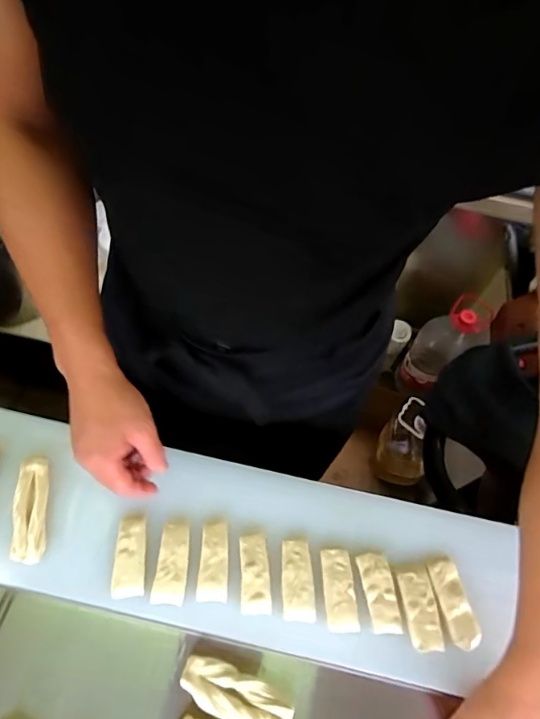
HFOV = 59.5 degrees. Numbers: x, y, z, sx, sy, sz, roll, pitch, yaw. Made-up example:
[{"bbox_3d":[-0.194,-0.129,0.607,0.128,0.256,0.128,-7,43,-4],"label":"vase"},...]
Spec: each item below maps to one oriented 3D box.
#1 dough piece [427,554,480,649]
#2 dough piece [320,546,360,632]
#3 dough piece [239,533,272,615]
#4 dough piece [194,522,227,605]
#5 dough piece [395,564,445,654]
[{"bbox_3d":[0.197,0.262,0.510,0.032,0.013,0.090,-9,63,-9],"label":"dough piece"},{"bbox_3d":[0.074,0.248,0.508,0.032,0.015,0.081,-1,62,-5],"label":"dough piece"},{"bbox_3d":[-0.017,0.232,0.513,0.031,0.012,0.079,-3,62,-6],"label":"dough piece"},{"bbox_3d":[-0.063,0.220,0.516,0.031,0.011,0.080,1,61,-4],"label":"dough piece"},{"bbox_3d":[0.159,0.265,0.504,0.035,0.011,0.082,-3,62,-6],"label":"dough piece"}]

